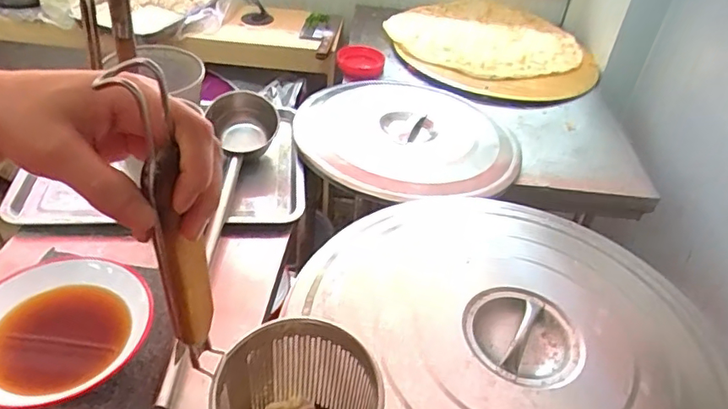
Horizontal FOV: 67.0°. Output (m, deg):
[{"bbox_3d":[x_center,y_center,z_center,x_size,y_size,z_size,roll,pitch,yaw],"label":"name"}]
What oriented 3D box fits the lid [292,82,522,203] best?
[{"bbox_3d":[0.085,-0.104,1.015,0.376,0.083,0.357,4,40,-3],"label":"lid"}]

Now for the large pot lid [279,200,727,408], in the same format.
[{"bbox_3d":[0.200,0.177,0.630,0.492,0.076,0.494,4,40,-3],"label":"large pot lid"}]

